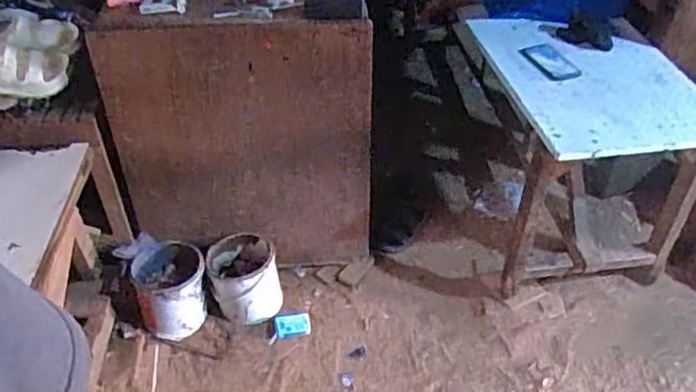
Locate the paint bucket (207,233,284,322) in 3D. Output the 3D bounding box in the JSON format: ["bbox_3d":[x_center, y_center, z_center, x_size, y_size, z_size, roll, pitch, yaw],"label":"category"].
[{"bbox_3d":[-0.289,0.232,1.792,0.181,0.195,0.189,0,40,0],"label":"paint bucket"}]

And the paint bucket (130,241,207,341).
[{"bbox_3d":[-0.476,0.258,1.738,0.184,0.178,0.198,0,40,0],"label":"paint bucket"}]

